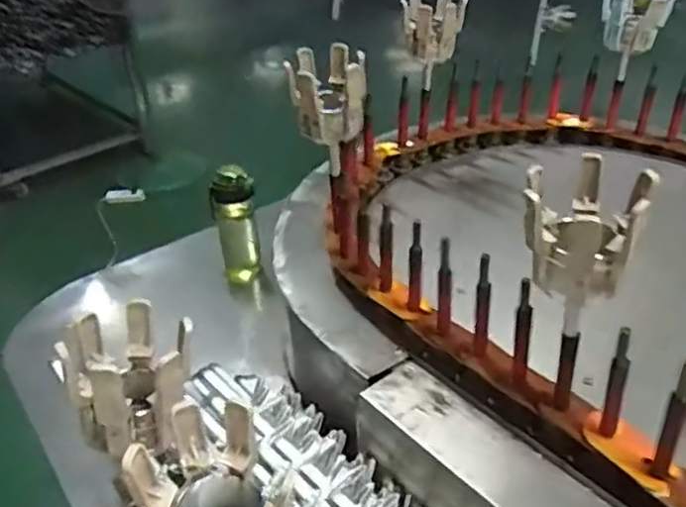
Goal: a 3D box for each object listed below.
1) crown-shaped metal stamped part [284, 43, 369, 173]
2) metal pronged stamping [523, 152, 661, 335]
[{"bbox_3d":[-0.014,-0.181,0.820,0.087,0.130,0.075,-1,30,6],"label":"crown-shaped metal stamped part"},{"bbox_3d":[0.185,-0.014,0.536,0.079,0.119,0.093,-10,30,-9],"label":"metal pronged stamping"}]

